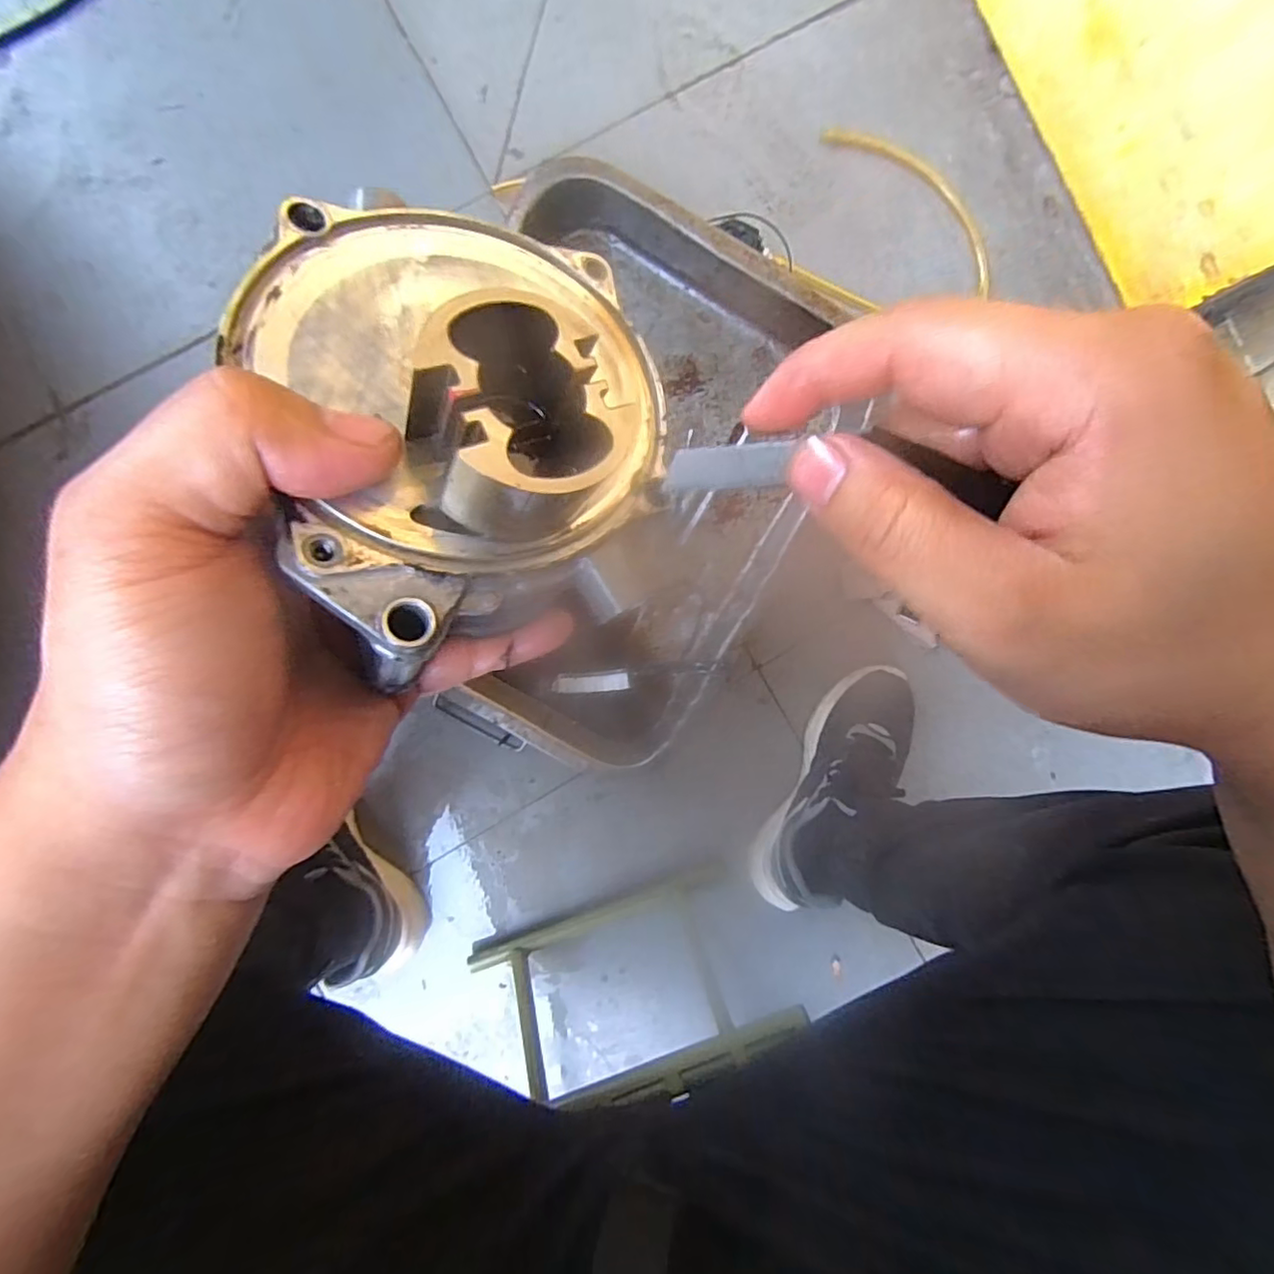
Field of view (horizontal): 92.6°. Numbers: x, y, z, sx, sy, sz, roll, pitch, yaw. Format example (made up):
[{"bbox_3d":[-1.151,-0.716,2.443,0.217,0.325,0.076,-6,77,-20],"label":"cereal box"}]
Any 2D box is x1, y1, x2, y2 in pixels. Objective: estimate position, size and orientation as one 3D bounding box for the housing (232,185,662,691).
[{"bbox_3d":[-0.037,-0.059,0.151,0.101,0.050,0.106,-18,86,-28],"label":"housing"}]

